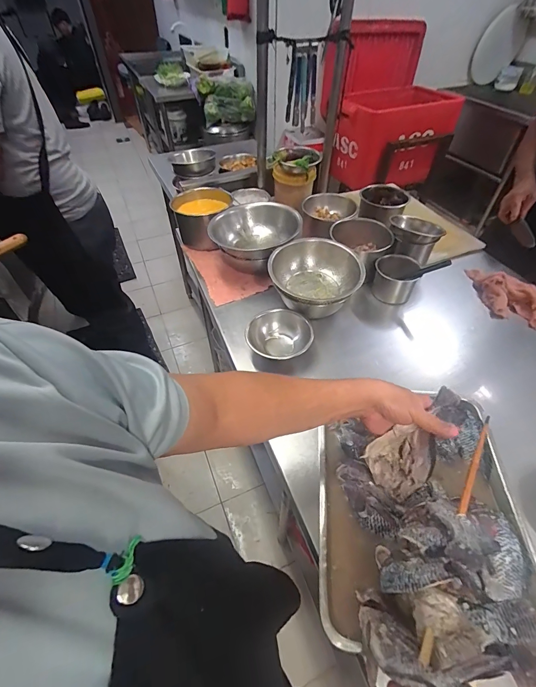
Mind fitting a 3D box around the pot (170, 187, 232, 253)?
[{"bbox_3d":[-0.215,-0.396,1.077,0.179,0.134,0.188,0,49,0],"label":"pot"}]

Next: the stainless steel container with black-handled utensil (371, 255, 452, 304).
[{"bbox_3d":[0.362,-0.184,0.898,0.146,0.118,0.110,-2,49,-2],"label":"stainless steel container with black-handled utensil"}]

